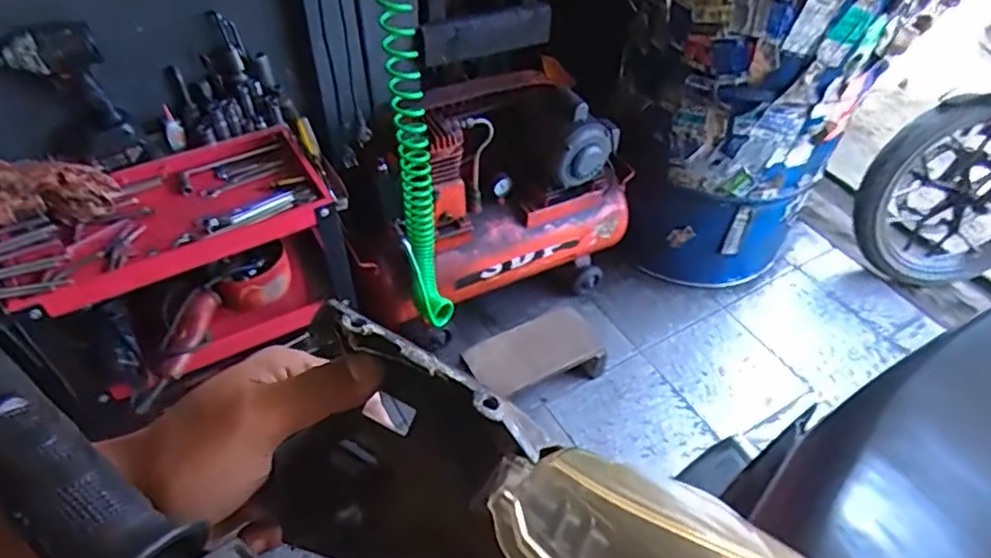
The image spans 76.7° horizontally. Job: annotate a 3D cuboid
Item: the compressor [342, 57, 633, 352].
[{"bbox_3d":[-0.018,-0.176,1.447,0.654,0.465,0.327,-26,54,-24],"label":"compressor"}]

